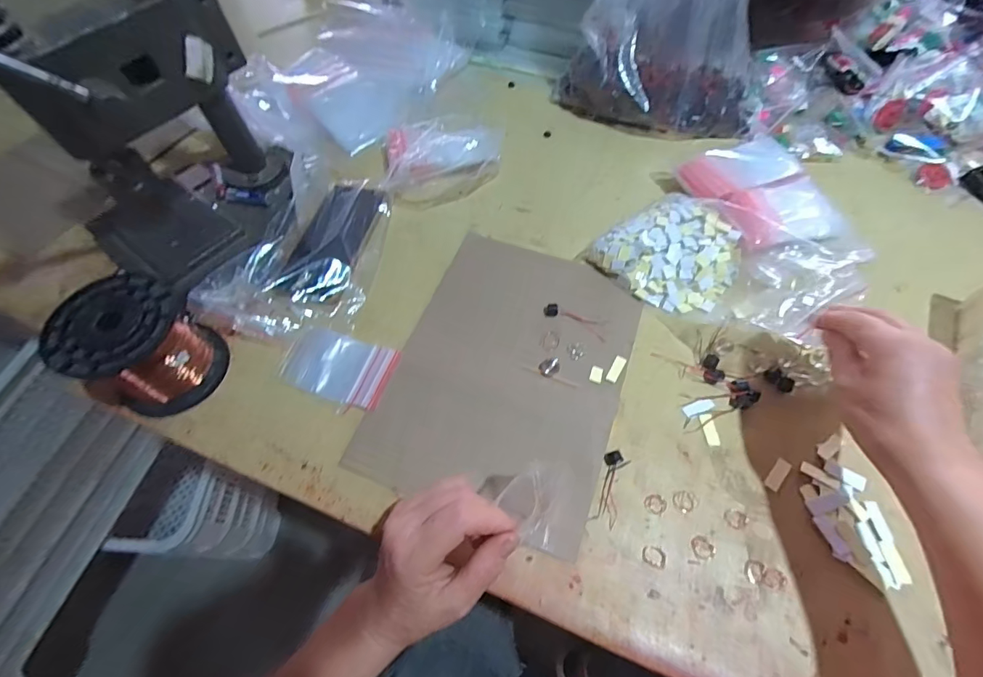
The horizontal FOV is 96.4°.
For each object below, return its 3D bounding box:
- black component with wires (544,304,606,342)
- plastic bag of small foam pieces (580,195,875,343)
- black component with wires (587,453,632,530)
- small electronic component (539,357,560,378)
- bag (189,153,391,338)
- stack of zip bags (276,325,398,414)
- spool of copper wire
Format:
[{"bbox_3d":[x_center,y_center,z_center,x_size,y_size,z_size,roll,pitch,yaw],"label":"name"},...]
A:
[{"bbox_3d":[0.082,-0.017,0.432,0.064,0.006,0.023,18,63,12],"label":"black component with wires"},{"bbox_3d":[0.240,-0.080,0.439,0.272,0.042,0.146,13,62,10],"label":"plastic bag of small foam pieces"},{"bbox_3d":[0.096,0.119,0.352,0.020,0.007,0.058,18,63,12],"label":"black component with wires"},{"bbox_3d":[0.054,0.026,0.405,0.018,0.007,0.016,-4,60,0],"label":"small electronic component"},{"bbox_3d":[-0.190,-0.100,0.466,0.144,0.038,0.223,14,62,10],"label":"bag"},{"bbox_3d":[-0.143,0.027,0.411,0.101,0.005,0.065,17,62,11],"label":"stack of zip bags"},{"bbox_3d":[-0.306,0.007,0.382,0.093,0.090,0.094,-1,60,2],"label":"spool of copper wire"}]

